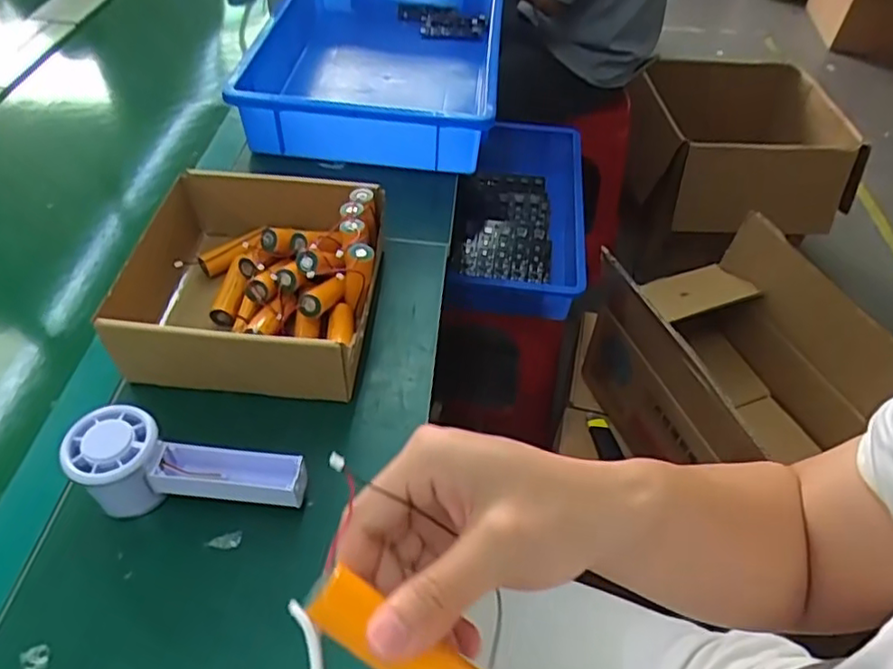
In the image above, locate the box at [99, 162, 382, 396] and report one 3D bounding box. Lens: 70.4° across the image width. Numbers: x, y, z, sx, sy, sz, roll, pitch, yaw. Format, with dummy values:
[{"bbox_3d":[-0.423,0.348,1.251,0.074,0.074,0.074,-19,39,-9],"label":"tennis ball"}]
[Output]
[{"bbox_3d":[-0.156,-0.050,0.540,0.188,0.078,0.201,5,49,2],"label":"box"}]

